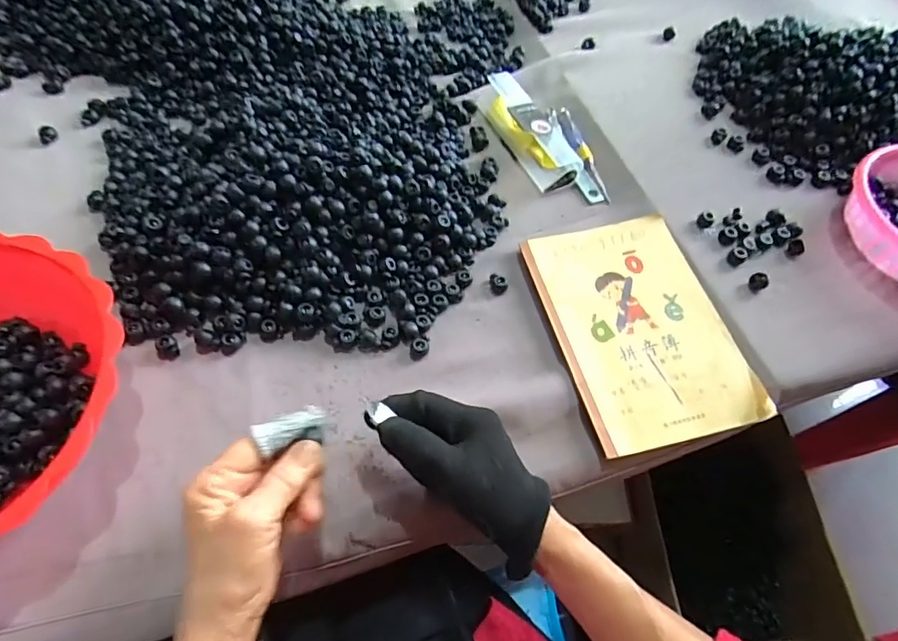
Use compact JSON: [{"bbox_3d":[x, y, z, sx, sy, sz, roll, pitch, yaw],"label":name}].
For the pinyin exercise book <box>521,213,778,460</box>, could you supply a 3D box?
[{"bbox_3d":[0.160,0.001,0.428,0.141,0.012,0.204,-10,60,-9],"label":"pinyin exercise book"}]

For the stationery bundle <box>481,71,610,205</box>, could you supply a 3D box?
[{"bbox_3d":[0.105,-0.201,0.540,0.082,0.034,0.183,-20,62,-15],"label":"stationery bundle"}]

